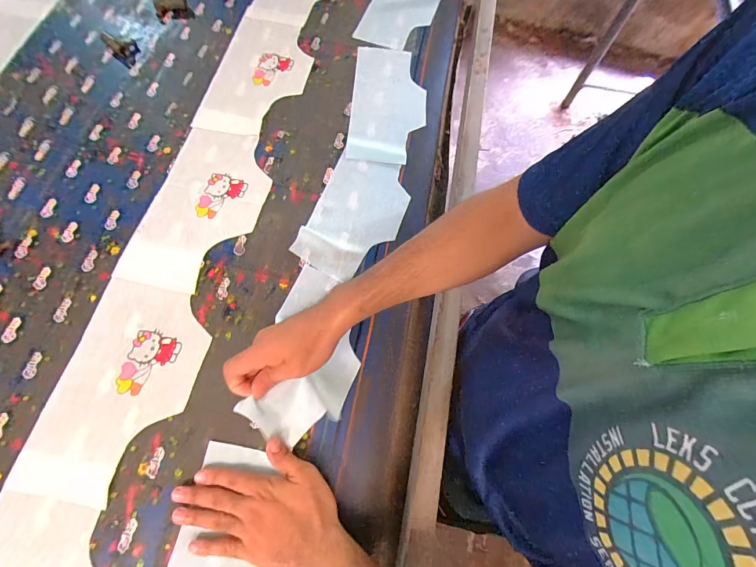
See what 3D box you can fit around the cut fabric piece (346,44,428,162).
[{"bbox_3d":[0.020,-0.342,0.644,0.137,0.011,0.281,6,65,-3],"label":"cut fabric piece"}]

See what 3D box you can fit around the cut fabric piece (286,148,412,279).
[{"bbox_3d":[-0.033,-0.114,0.555,0.133,0.029,0.216,21,71,7],"label":"cut fabric piece"}]

